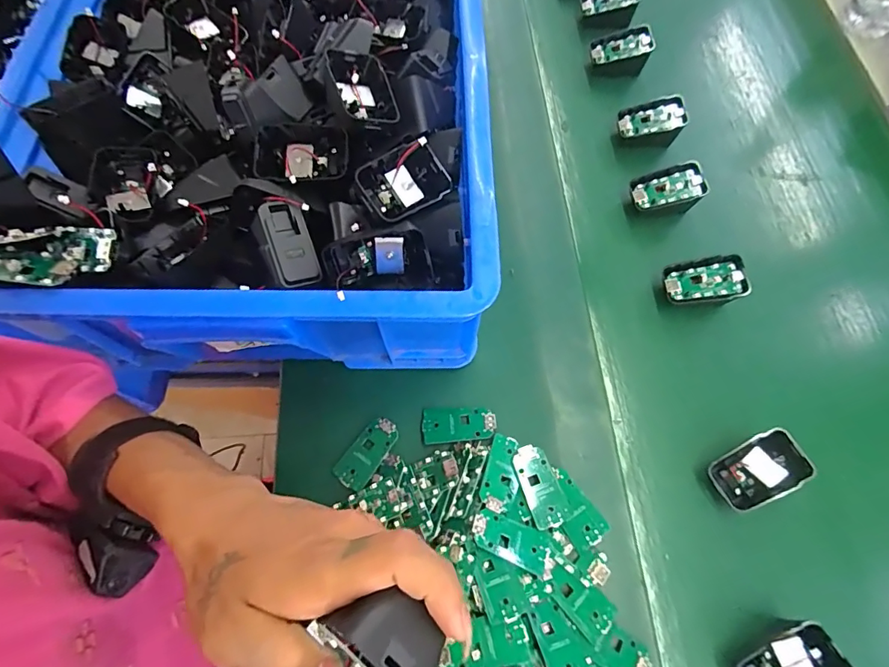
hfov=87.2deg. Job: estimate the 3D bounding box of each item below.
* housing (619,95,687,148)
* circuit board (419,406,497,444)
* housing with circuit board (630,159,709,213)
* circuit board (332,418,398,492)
[{"bbox_3d":[0.229,-0.235,0.523,0.068,0.039,0.046,3,68,0],"label":"housing"},{"bbox_3d":[0.012,0.080,0.406,0.063,0.008,0.031,-1,68,-1],"label":"circuit board"},{"bbox_3d":[0.229,-0.148,0.487,0.066,0.041,0.044,-3,68,-2],"label":"housing with circuit board"},{"bbox_3d":[-0.066,0.102,0.402,0.031,0.004,0.063,36,72,13],"label":"circuit board"}]

